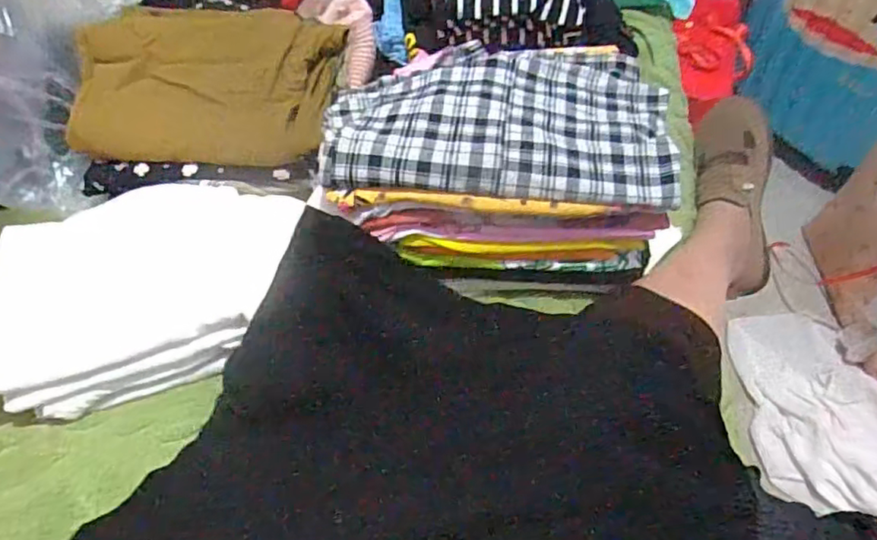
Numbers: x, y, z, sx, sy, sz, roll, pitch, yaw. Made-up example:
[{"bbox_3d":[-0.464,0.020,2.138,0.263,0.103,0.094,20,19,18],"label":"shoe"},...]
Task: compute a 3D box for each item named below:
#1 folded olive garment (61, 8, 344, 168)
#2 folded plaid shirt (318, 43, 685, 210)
[{"bbox_3d":[-0.231,-0.184,0.601,0.257,0.025,0.151,4,92,1],"label":"folded olive garment"},{"bbox_3d":[0.051,-0.136,0.539,0.301,0.042,0.180,4,53,4],"label":"folded plaid shirt"}]

